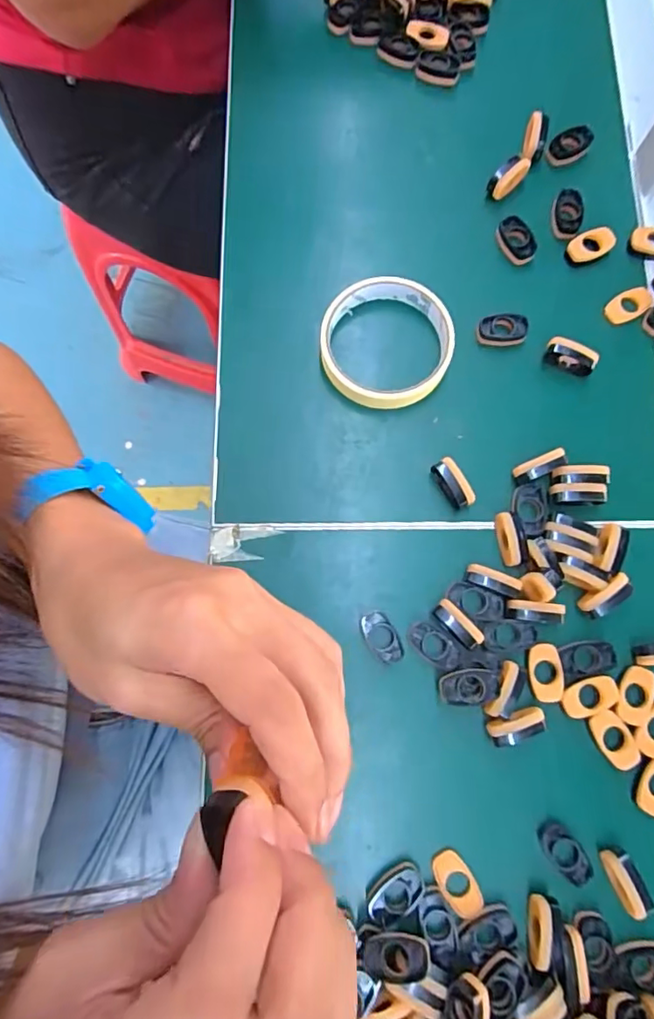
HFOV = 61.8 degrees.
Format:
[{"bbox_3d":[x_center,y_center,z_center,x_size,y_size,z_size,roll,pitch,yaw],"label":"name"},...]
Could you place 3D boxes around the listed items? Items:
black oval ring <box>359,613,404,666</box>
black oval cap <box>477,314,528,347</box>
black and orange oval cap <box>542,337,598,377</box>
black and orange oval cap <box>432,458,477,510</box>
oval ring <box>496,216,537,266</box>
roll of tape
[{"bbox_3d":[0.033,0.077,0.327,0.017,0.008,0.033,-28,77,-6],"label":"black oval ring"},{"bbox_3d":[0.117,-0.120,0.366,0.032,0.012,0.018,5,76,2],"label":"black oval cap"},{"bbox_3d":[0.159,-0.099,0.356,0.031,0.018,0.012,24,78,6],"label":"black and orange oval cap"},{"bbox_3d":[0.078,-0.015,0.342,0.013,0.018,0.031,-33,78,-7],"label":"black and orange oval cap"},{"bbox_3d":[0.133,-0.188,0.383,0.017,0.013,0.032,-17,77,-3],"label":"oval ring"},{"bbox_3d":[0.039,-0.108,0.362,0.085,0.023,0.084,0,76,1],"label":"roll of tape"}]

